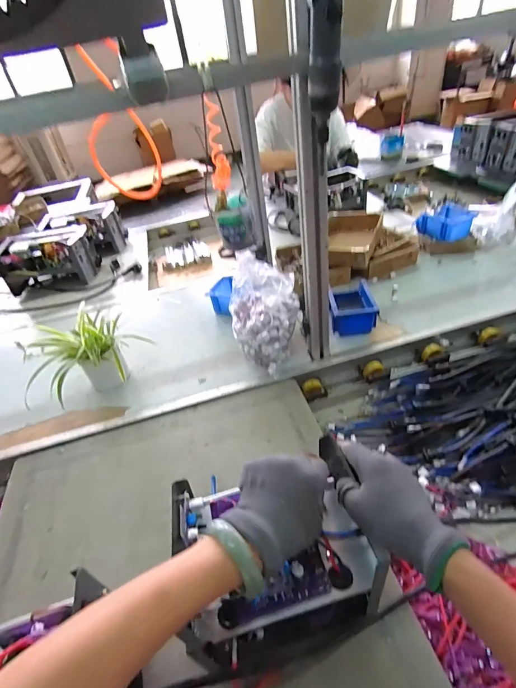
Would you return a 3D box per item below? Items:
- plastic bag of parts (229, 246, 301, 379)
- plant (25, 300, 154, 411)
[{"bbox_3d":[0.015,-0.065,0.803,0.151,0.207,0.171,-12,39,-2],"label":"plastic bag of parts"},{"bbox_3d":[-0.415,0.041,0.820,0.201,0.144,0.250,25,51,35],"label":"plant"}]

